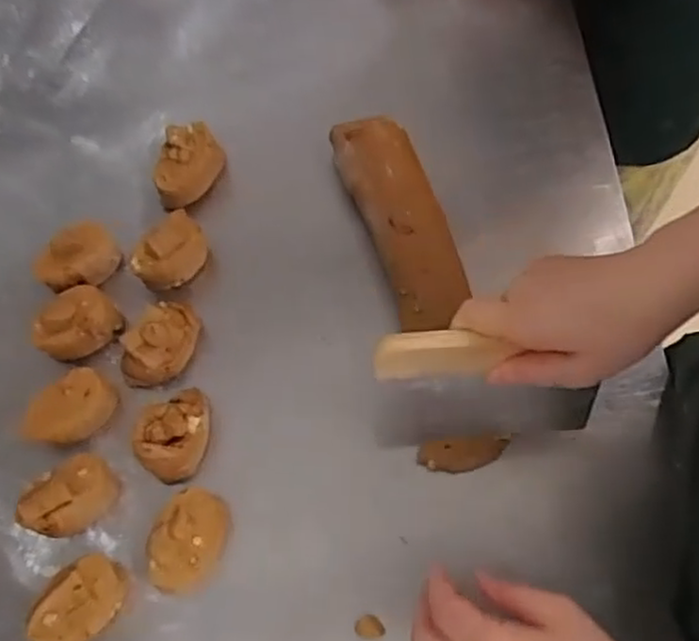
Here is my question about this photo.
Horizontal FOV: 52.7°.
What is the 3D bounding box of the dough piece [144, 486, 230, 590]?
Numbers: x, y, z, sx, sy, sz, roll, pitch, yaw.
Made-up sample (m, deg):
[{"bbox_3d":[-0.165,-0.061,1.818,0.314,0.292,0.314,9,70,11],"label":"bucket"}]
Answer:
[{"bbox_3d":[-0.107,0.148,0.472,0.047,0.043,0.068,33,74,14],"label":"dough piece"}]

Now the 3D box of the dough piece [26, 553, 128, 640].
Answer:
[{"bbox_3d":[-0.176,0.185,0.462,0.043,0.043,0.064,40,75,15],"label":"dough piece"}]

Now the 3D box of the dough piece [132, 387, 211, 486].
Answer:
[{"bbox_3d":[-0.122,0.079,0.496,0.057,0.039,0.055,-30,71,-9],"label":"dough piece"}]

